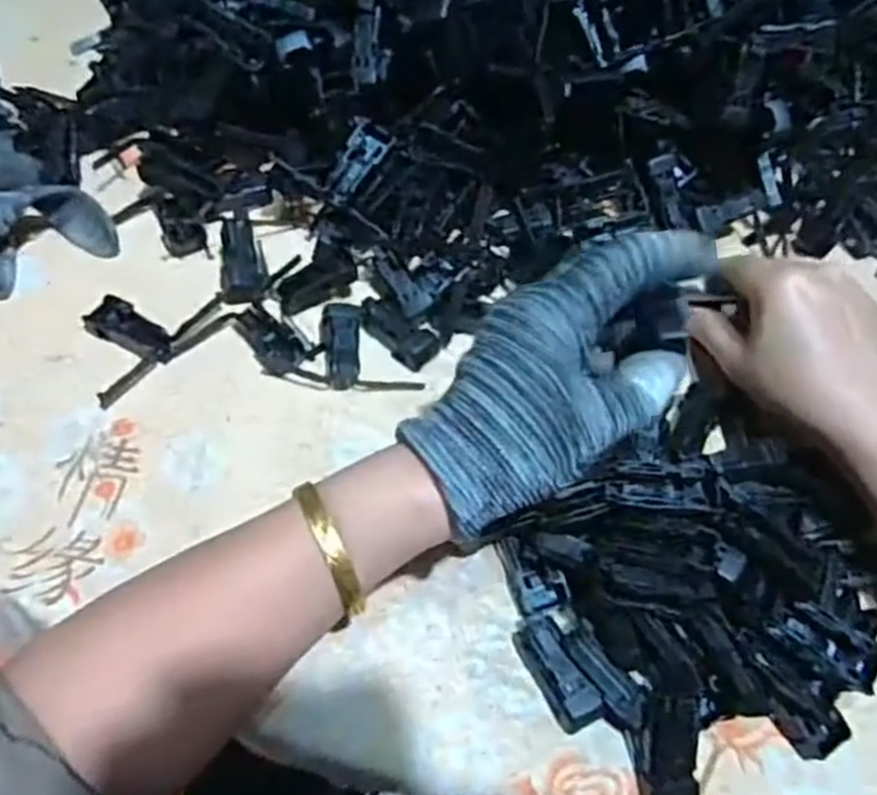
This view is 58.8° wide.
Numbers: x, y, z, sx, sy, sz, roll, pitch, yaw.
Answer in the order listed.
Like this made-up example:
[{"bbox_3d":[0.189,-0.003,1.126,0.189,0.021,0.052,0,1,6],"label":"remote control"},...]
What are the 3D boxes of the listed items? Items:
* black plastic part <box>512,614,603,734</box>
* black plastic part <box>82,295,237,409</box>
[{"bbox_3d":[0.050,0.117,0.332,0.018,0.015,0.047,-21,61,-18],"label":"black plastic part"},{"bbox_3d":[-0.153,-0.034,0.401,0.051,0.011,0.079,37,61,18],"label":"black plastic part"}]

